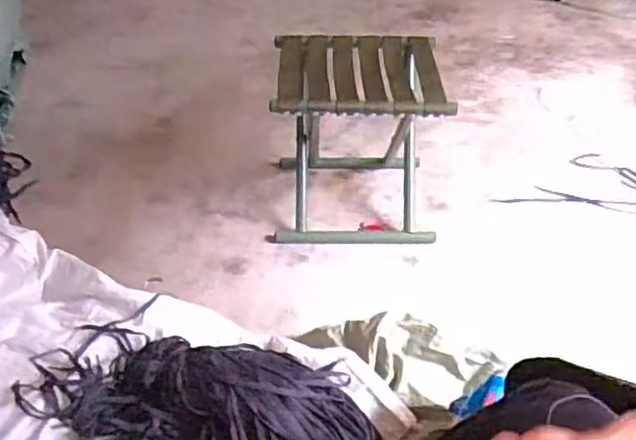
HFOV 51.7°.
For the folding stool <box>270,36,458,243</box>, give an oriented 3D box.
[{"bbox_3d":[0.070,-0.155,1.265,0.294,0.312,0.289,1,40,-1],"label":"folding stool"}]

